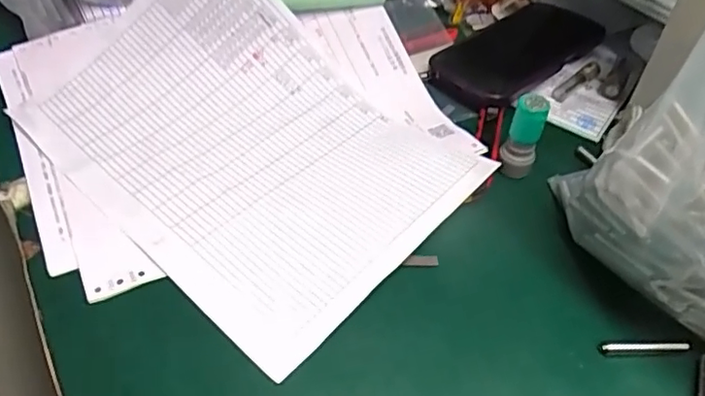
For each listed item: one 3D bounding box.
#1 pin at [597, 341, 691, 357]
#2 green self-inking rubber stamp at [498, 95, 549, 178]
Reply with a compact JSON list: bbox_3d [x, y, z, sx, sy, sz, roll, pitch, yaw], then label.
[{"bbox_3d":[0.164,0.083,0.328,0.052,0.006,0.005,-1,47,-4],"label":"pin"},{"bbox_3d":[0.117,-0.042,0.399,0.022,0.054,0.026,18,49,13],"label":"green self-inking rubber stamp"}]

